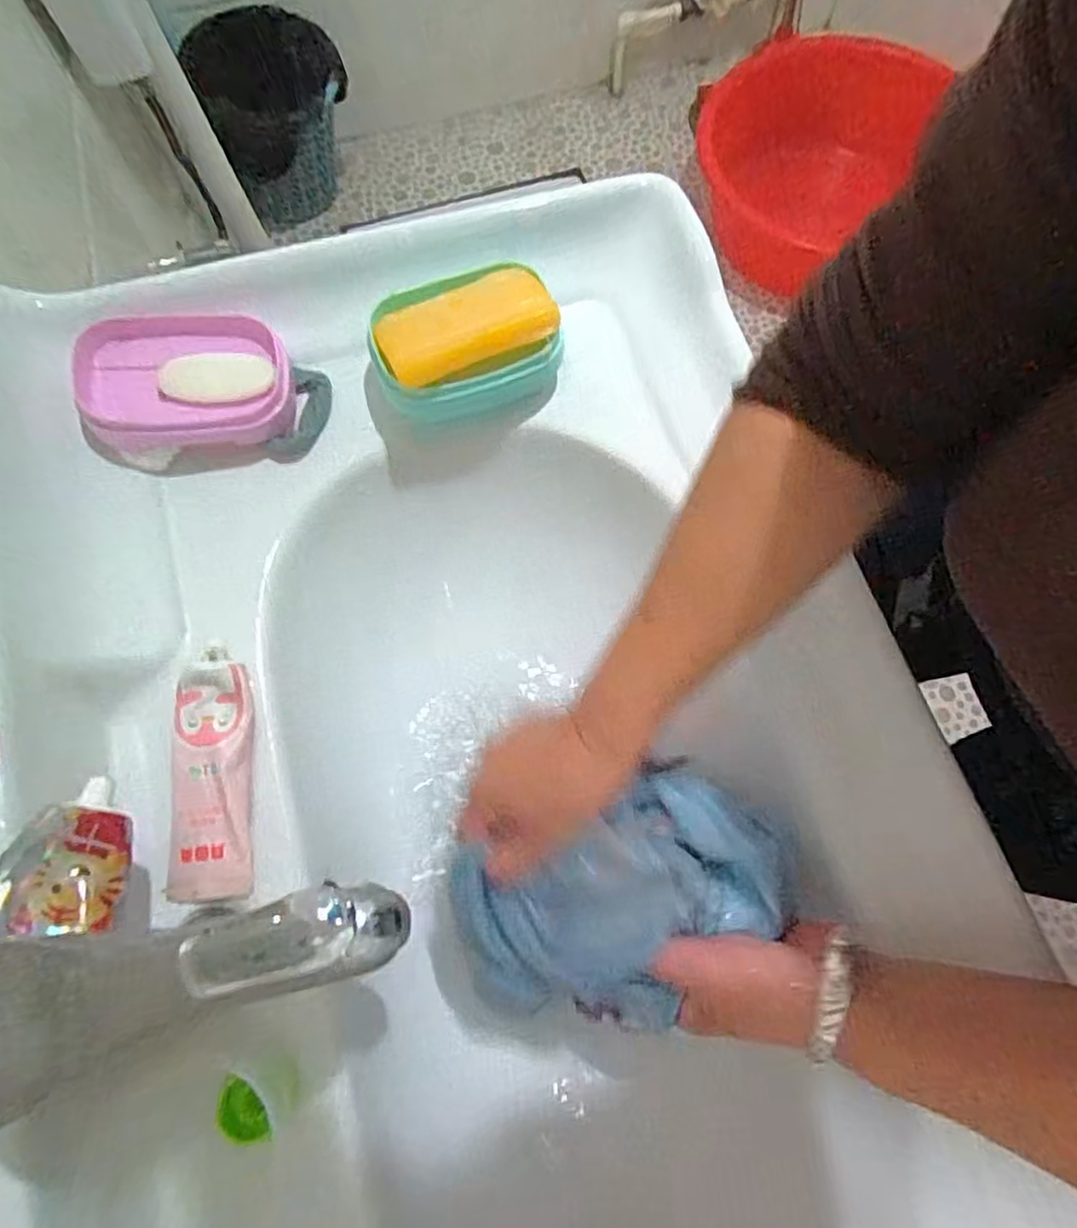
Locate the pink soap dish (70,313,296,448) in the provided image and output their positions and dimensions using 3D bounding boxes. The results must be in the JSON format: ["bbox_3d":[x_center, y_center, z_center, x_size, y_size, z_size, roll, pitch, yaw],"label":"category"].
[{"bbox_3d":[-0.216,-0.143,0.401,0.119,0.036,0.084,-11,72,-4],"label":"pink soap dish"}]

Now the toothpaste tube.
[{"bbox_3d":[-0.178,0.084,0.347,0.043,0.019,0.130,-6,72,-2],"label":"toothpaste tube"}]

